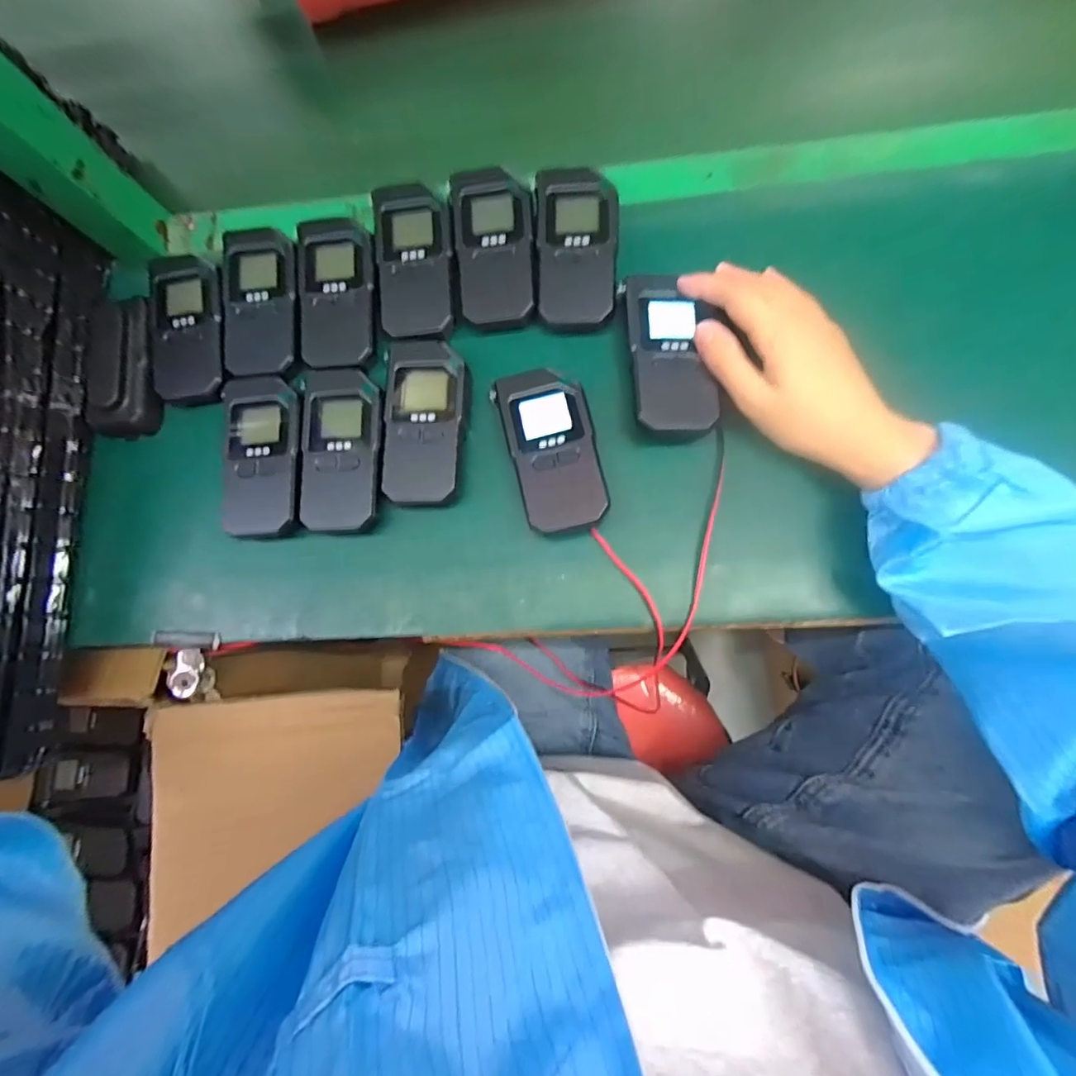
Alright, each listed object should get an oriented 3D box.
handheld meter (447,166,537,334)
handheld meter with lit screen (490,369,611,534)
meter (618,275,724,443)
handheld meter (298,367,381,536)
[{"bbox_3d":[-0.031,-0.209,0.376,0.056,0.018,0.113,-7,81,6],"label":"handheld meter"},{"bbox_3d":[0.011,-0.060,0.346,0.057,0.021,0.113,-18,80,4],"label":"handheld meter with lit screen"},{"bbox_3d":[0.087,-0.121,0.351,0.052,0.028,0.115,-9,80,4],"label":"meter"},{"bbox_3d":[-0.138,-0.063,0.362,0.055,0.014,0.118,-4,81,6],"label":"handheld meter"}]

